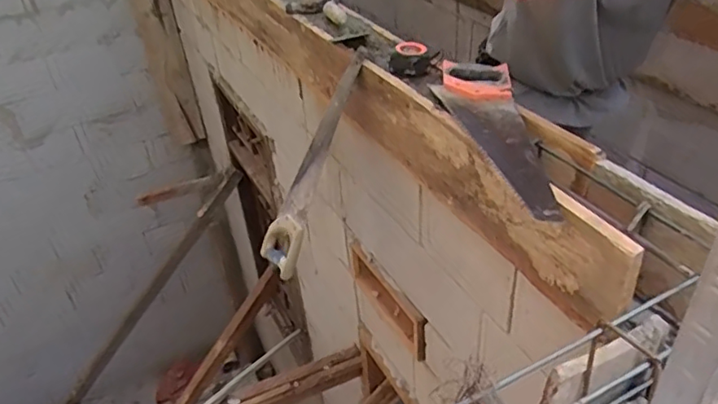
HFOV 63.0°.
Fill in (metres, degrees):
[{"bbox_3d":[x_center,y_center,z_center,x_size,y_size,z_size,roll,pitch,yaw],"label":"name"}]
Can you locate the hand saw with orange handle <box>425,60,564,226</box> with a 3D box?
[{"bbox_3d":[0.196,-0.106,0.900,0.127,0.048,0.435,-4,36,1],"label":"hand saw with orange handle"}]

